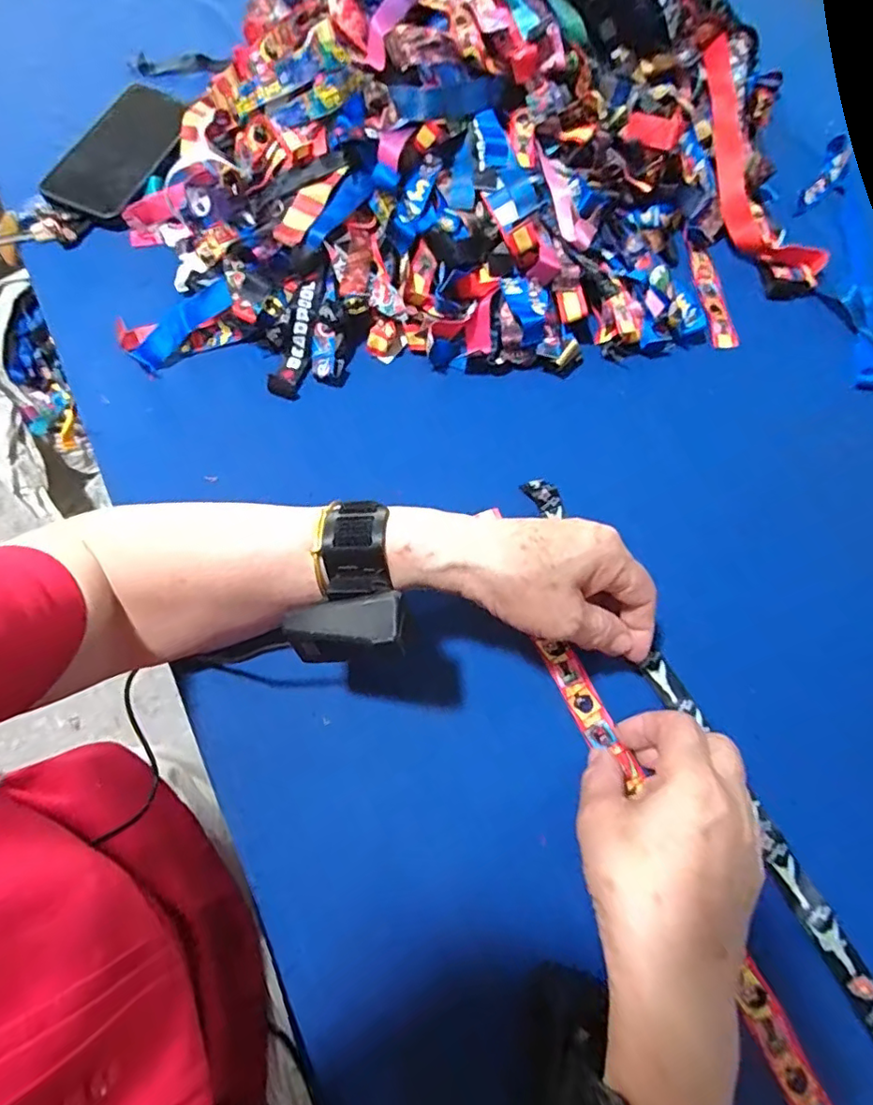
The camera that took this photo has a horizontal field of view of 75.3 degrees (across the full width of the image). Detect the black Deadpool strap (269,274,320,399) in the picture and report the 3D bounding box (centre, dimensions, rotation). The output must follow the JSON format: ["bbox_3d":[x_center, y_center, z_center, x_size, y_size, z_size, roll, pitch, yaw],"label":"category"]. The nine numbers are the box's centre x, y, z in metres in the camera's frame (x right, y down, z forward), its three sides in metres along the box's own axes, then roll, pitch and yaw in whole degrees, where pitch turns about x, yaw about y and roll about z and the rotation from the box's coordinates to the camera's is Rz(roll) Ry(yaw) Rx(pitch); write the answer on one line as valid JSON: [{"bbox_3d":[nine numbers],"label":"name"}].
[{"bbox_3d":[-0.110,-0.170,0.449,0.022,0.021,0.096,15,91,6],"label":"black Deadpool strap"}]

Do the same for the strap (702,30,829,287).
[{"bbox_3d":[0.285,-0.359,0.524,0.062,0.022,0.255,-15,83,-6],"label":"strap"}]

